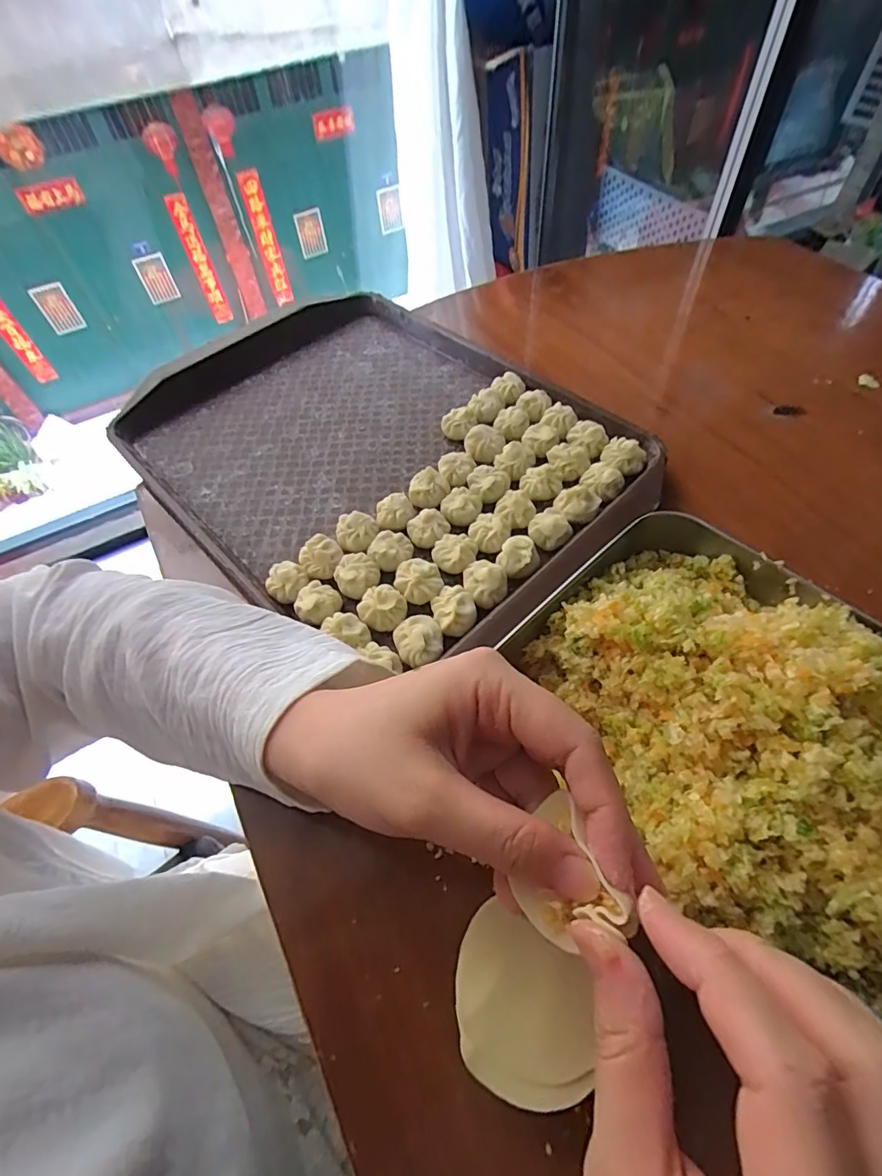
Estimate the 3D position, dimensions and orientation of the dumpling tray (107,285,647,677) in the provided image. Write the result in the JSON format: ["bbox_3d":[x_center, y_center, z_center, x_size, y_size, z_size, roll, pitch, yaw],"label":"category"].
[{"bbox_3d":[-0.057,-0.121,0.404,0.295,0.045,0.412,-39,62,-20],"label":"dumpling tray"}]

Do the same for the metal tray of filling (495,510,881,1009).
[{"bbox_3d":[0.163,0.071,0.241,0.177,0.084,0.252,-35,60,-18],"label":"metal tray of filling"}]

